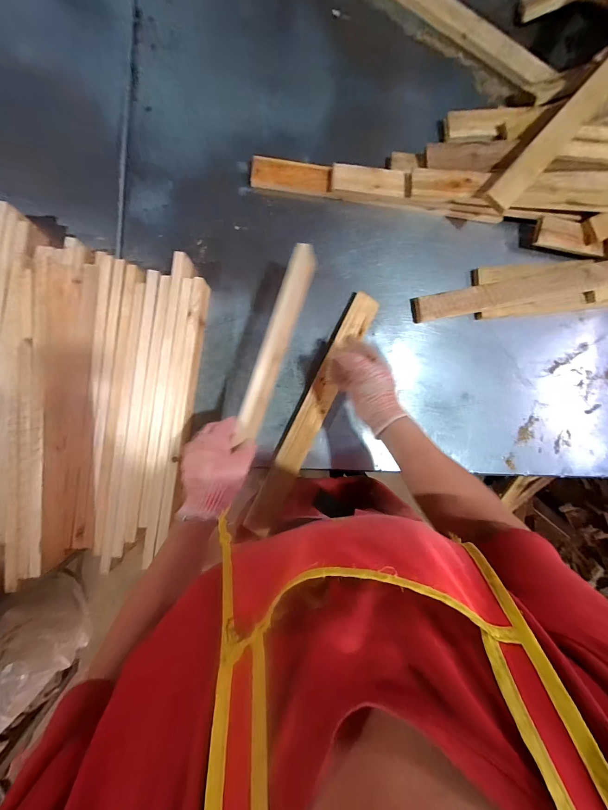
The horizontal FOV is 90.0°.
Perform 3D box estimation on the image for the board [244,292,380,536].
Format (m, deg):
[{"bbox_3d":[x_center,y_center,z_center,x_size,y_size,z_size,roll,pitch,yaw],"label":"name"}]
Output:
[{"bbox_3d":[0.018,0.010,0.588,0.059,0.031,0.490,26,85,-5],"label":"board"}]

